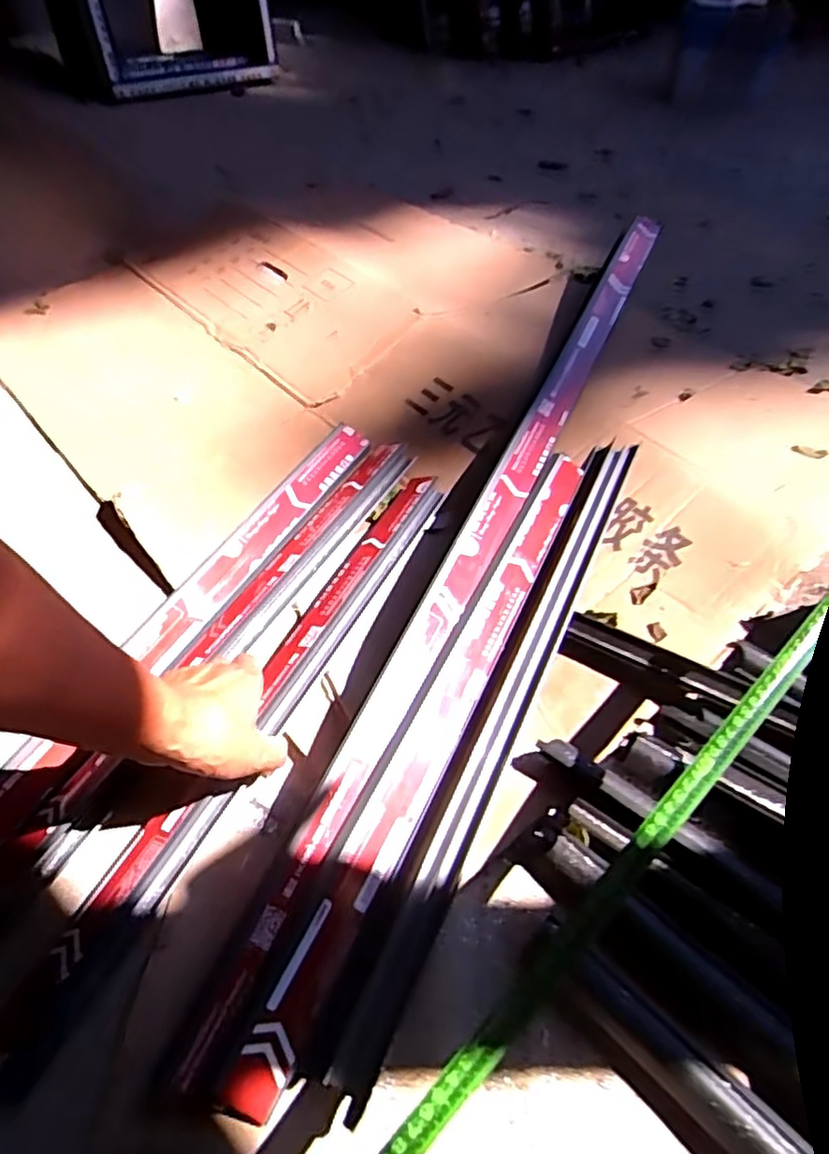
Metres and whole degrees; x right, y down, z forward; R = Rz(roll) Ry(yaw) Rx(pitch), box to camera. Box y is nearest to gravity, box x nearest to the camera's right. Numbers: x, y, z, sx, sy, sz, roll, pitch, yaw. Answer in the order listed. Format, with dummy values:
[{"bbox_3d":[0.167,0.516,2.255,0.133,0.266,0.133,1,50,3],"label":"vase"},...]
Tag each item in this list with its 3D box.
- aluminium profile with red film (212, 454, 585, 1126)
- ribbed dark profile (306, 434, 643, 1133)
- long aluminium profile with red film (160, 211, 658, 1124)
[{"bbox_3d":[0.031,0.103,0.572,0.044,0.029,0.618,21,50,16],"label":"aluminium profile with red film"},{"bbox_3d":[0.084,0.095,0.582,0.046,0.019,0.624,21,50,16],"label":"ribbed dark profile"},{"bbox_3d":[0.099,-0.090,0.710,0.054,0.043,1.105,20,51,17],"label":"long aluminium profile with red film"}]

